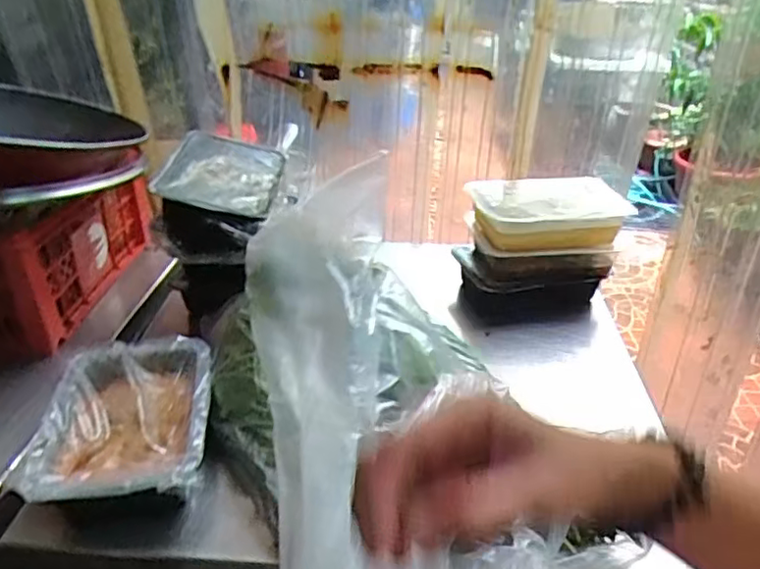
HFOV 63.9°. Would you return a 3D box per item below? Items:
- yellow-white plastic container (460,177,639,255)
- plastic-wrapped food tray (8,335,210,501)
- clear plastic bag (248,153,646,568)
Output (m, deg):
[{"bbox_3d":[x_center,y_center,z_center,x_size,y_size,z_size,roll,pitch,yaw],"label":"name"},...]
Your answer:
[{"bbox_3d":[0.220,-0.098,0.811,0.203,0.069,0.126,-2,31,-7],"label":"yellow-white plastic container"},{"bbox_3d":[-0.232,0.121,0.568,0.140,0.033,0.197,-3,31,-8],"label":"plastic-wrapped food tray"},{"bbox_3d":[-0.023,0.087,0.430,0.177,0.138,0.422,0,43,-3],"label":"clear plastic bag"}]

